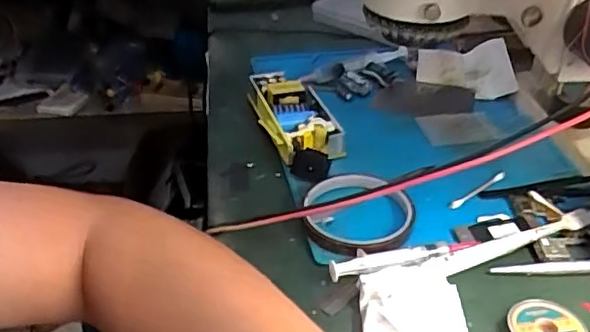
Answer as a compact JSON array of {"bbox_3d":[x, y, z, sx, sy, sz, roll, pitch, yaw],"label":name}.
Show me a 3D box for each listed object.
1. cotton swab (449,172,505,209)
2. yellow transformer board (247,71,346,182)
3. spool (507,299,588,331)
[{"bbox_3d":[0.152,0.020,0.499,0.069,0.005,0.008,-26,41,-32],"label":"cotton swab"},{"bbox_3d":[0.002,-0.040,0.561,0.057,0.032,0.160,-10,36,-15],"label":"yellow transformer board"},{"bbox_3d":[0.157,0.102,0.373,0.045,0.013,0.042,-1,34,0],"label":"spool"}]

